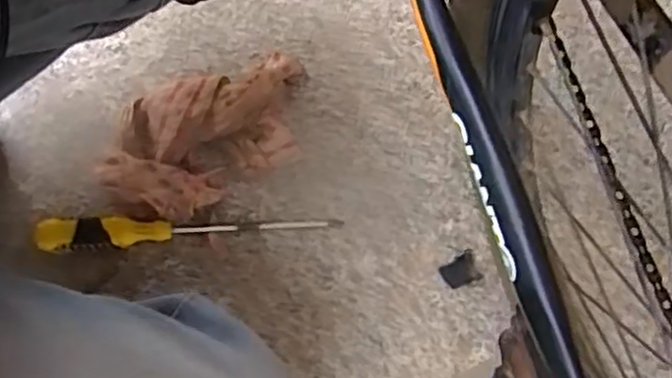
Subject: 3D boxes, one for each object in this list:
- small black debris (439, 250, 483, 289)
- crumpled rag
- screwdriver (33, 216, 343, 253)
[{"bbox_3d":[0.106,0.071,0.591,0.032,0.004,0.026,-22,73,-7],"label":"small black debris"},{"bbox_3d":[-0.113,-0.051,0.613,0.197,0.040,0.122,-39,76,-12],"label":"crumpled rag"},{"bbox_3d":[-0.125,0.037,0.593,0.247,0.027,0.029,-1,72,-8],"label":"screwdriver"}]

